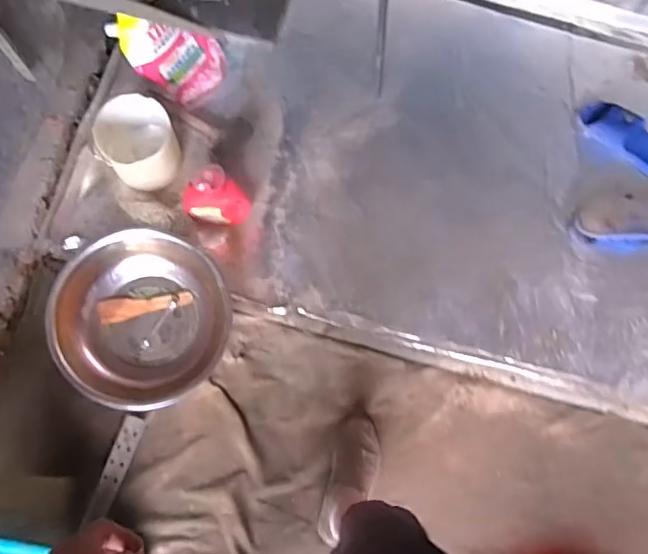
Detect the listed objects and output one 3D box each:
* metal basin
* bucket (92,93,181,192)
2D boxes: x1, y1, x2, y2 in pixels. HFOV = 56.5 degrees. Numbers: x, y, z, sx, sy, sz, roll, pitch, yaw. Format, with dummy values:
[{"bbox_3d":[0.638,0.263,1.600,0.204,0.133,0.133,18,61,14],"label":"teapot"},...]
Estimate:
[{"bbox_3d":[-0.384,0.092,1.284,0.357,0.122,0.351,1,75,-4],"label":"metal basin"},{"bbox_3d":[-0.412,-0.297,1.326,0.168,0.134,0.177,1,75,-4],"label":"bucket"}]

